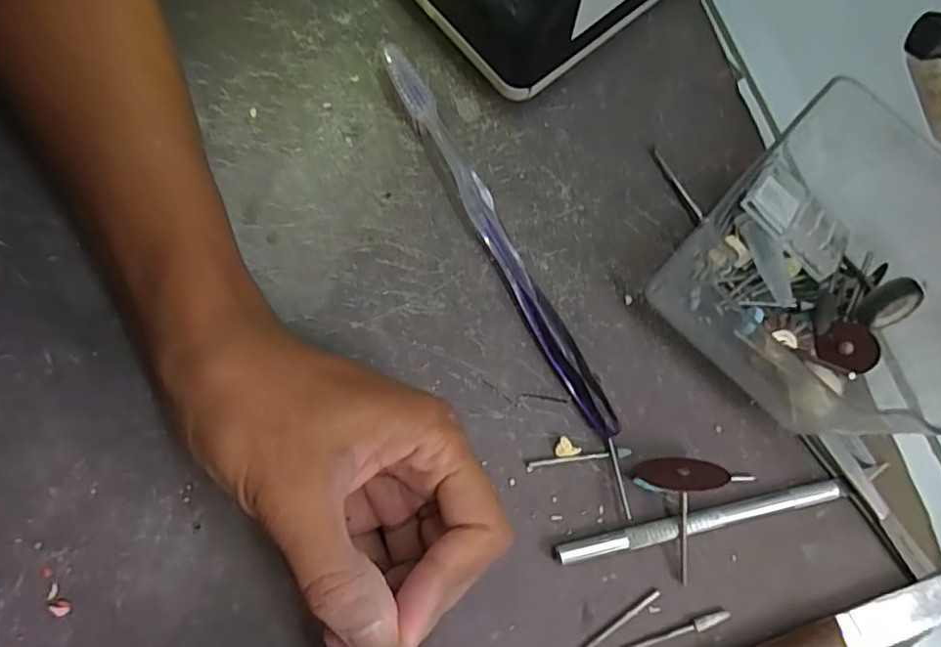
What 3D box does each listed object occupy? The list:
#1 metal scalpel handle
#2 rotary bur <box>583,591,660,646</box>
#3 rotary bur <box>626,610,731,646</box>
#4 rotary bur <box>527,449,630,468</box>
[{"bbox_3d":[0.102,0.077,0.240,0.137,0.006,0.008,-13,80,-3],"label":"metal scalpel handle"},{"bbox_3d":[0.057,0.118,0.233,0.041,0.004,0.004,-34,82,-7],"label":"rotary bur"},{"bbox_3d":[0.081,0.121,0.232,0.044,0.004,0.005,-18,81,-4],"label":"rotary bur"},{"bbox_3d":[0.045,0.056,0.244,0.042,0.004,0.004,-8,80,-3],"label":"rotary bur"}]

